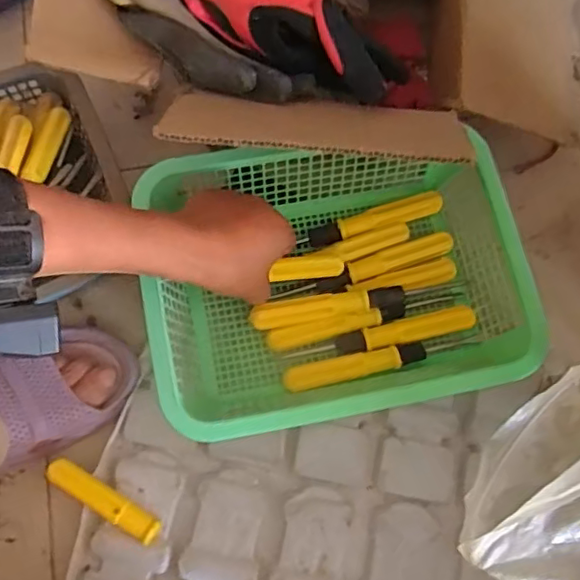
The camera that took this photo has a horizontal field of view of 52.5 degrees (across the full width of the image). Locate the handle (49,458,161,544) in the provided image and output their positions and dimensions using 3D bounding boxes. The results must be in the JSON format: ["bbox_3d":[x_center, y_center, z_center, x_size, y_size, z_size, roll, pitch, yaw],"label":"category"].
[{"bbox_3d":[-0.141,0.160,0.450,0.094,0.022,0.019,31,78,8],"label":"handle"}]

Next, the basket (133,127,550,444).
[{"bbox_3d":[0.041,-0.007,0.465,0.274,0.077,0.209,-8,75,-2],"label":"basket"}]

